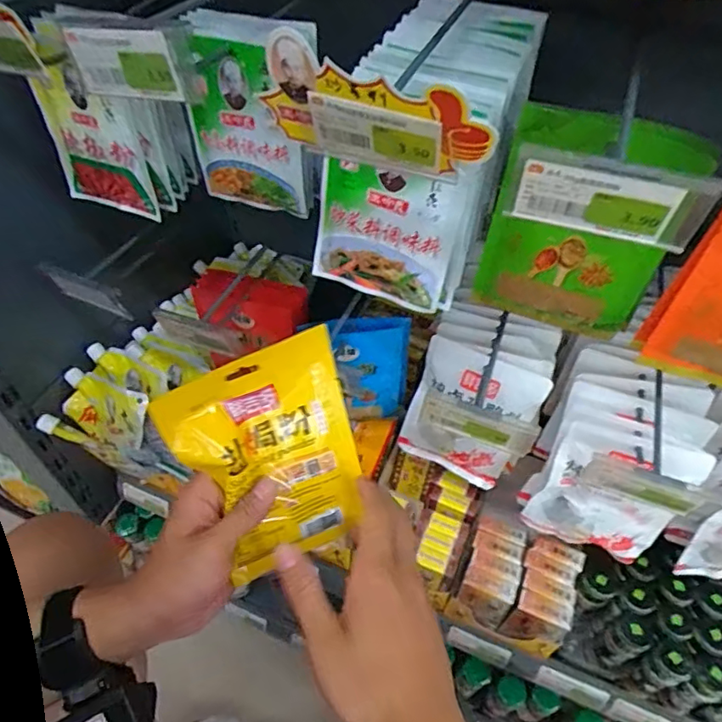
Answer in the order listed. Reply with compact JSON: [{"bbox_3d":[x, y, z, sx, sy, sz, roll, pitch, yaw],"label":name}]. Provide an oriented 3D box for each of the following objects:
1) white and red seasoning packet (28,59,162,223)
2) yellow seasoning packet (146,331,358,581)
[{"bbox_3d":[-0.253,-0.207,0.518,0.112,0.131,0.020,22,52,16],"label":"white and red seasoning packet"},{"bbox_3d":[-0.060,0.073,0.403,0.125,0.166,0.017,-25,21,-16],"label":"yellow seasoning packet"}]

